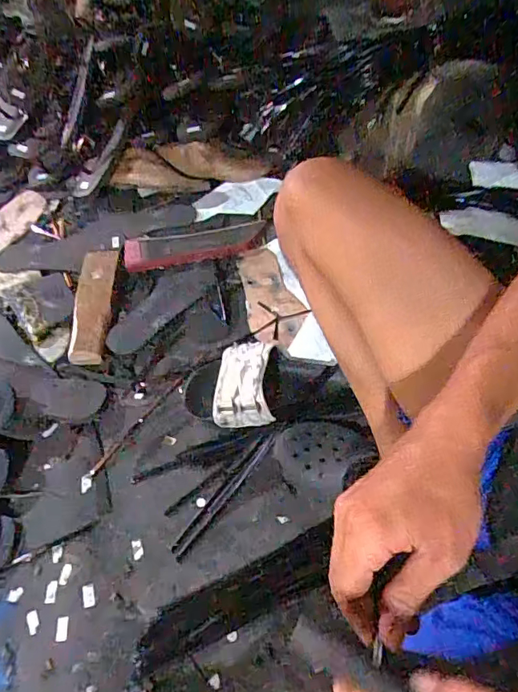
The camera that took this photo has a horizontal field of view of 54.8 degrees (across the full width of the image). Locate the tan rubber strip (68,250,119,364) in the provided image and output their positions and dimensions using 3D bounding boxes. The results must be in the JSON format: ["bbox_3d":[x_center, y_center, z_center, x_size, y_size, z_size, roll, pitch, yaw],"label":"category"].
[{"bbox_3d":[-0.266,-0.071,0.804,0.057,0.022,0.209,-1,58,4],"label":"tan rubber strip"}]

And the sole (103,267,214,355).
[{"bbox_3d":[-0.156,-0.067,0.800,0.205,0.022,0.067,-40,63,-19],"label":"sole"}]

